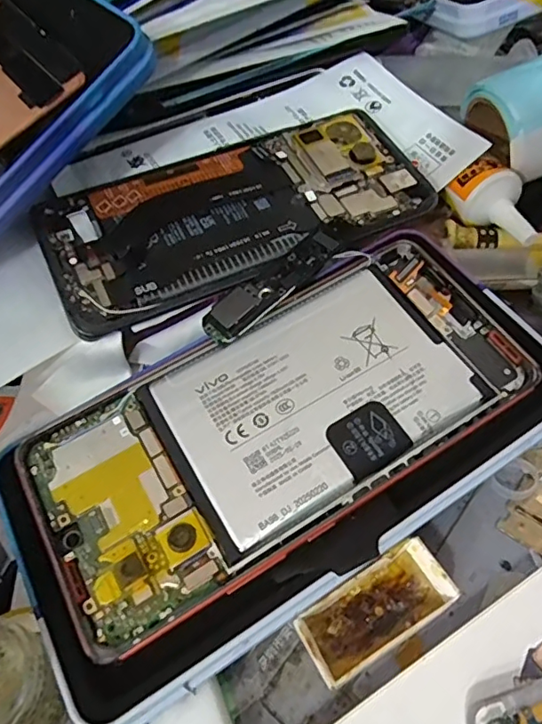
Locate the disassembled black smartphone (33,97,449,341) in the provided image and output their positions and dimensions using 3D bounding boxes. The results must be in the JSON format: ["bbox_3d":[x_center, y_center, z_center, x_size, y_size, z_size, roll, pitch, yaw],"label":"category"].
[{"bbox_3d":[-0.015,-0.072,0.226,0.162,0.010,0.091,-24,55,-12],"label":"disassembled black smartphone"}]

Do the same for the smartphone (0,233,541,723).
[{"bbox_3d":[0.007,0.022,0.172,0.181,0.012,0.091,-30,67,-13],"label":"smartphone"}]

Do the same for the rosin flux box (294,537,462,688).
[{"bbox_3d":[0.032,0.078,0.164,0.047,0.019,0.022,-28,56,-15],"label":"rosin flux box"}]

